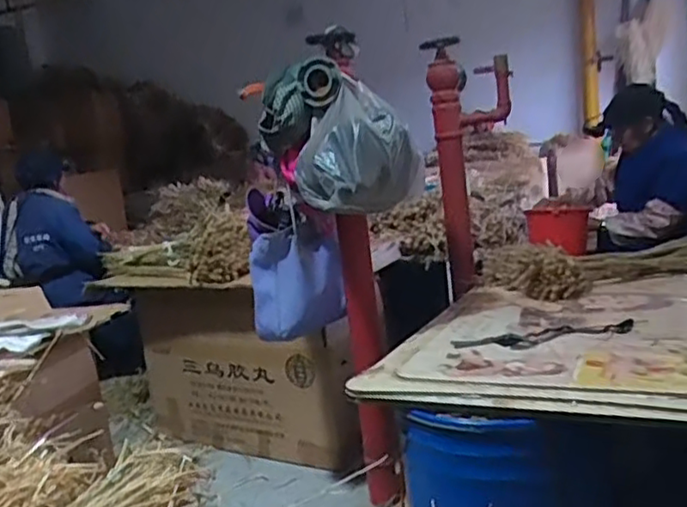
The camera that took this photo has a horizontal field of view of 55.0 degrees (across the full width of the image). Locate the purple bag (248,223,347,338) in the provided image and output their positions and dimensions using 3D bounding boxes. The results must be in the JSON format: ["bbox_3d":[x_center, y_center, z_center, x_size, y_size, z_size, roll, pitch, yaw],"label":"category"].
[{"bbox_3d":[-0.114,0.070,1.631,0.134,0.247,0.212,2,13,42],"label":"purple bag"}]

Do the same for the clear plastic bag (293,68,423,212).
[{"bbox_3d":[0.010,-0.218,1.409,0.216,0.252,0.171,-1,11,28],"label":"clear plastic bag"}]

